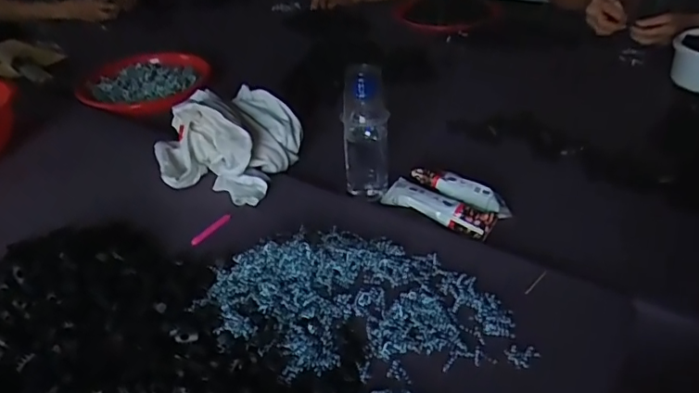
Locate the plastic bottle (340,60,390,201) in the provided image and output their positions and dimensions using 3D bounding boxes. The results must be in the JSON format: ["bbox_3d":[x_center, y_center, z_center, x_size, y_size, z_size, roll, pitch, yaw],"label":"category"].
[{"bbox_3d":[0.021,-0.083,0.739,0.058,0.189,0.059,-3,35,1],"label":"plastic bottle"}]

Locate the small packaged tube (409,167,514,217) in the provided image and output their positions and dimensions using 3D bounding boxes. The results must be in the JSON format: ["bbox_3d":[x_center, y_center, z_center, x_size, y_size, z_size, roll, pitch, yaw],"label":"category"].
[{"bbox_3d":[0.147,-0.012,0.742,0.146,0.024,0.034,26,45,35],"label":"small packaged tube"}]

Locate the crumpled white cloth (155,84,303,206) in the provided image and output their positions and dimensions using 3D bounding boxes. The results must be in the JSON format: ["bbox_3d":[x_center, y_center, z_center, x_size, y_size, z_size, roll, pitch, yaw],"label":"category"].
[{"bbox_3d":[-0.188,-0.089,0.800,0.197,0.091,0.194,9,37,17],"label":"crumpled white cloth"}]

